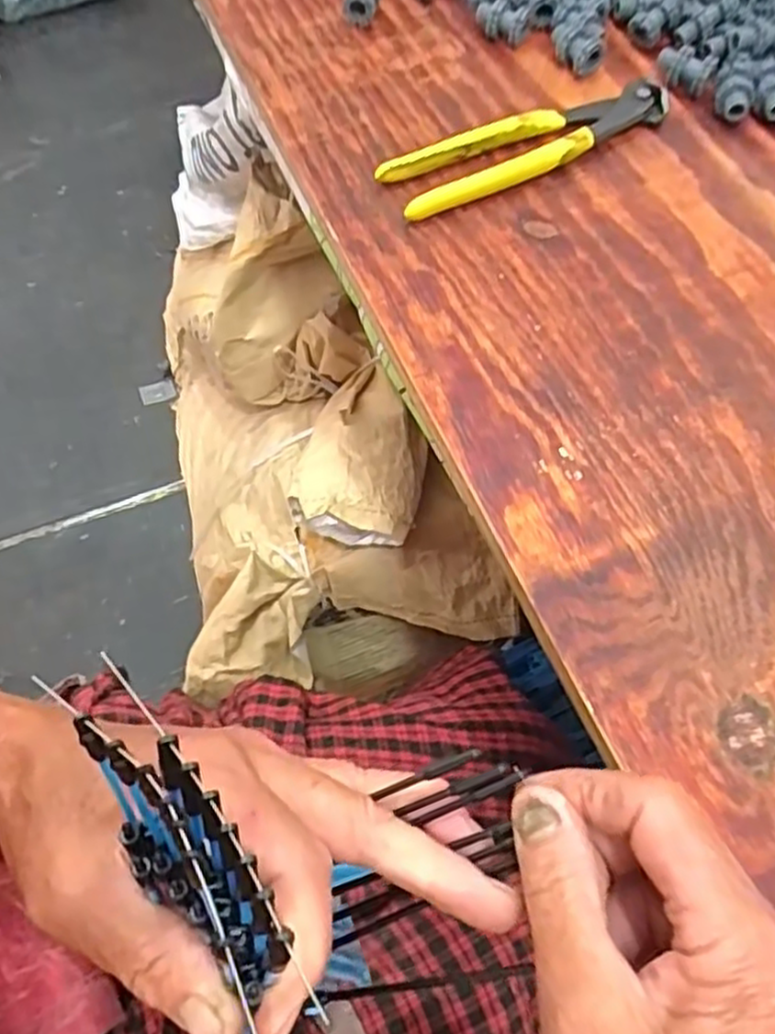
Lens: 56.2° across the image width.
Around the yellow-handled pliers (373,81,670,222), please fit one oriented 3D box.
[{"bbox_3d":[0.094,-0.238,0.461,0.205,0.017,0.043,-26,66,-16],"label":"yellow-handled pliers"}]

